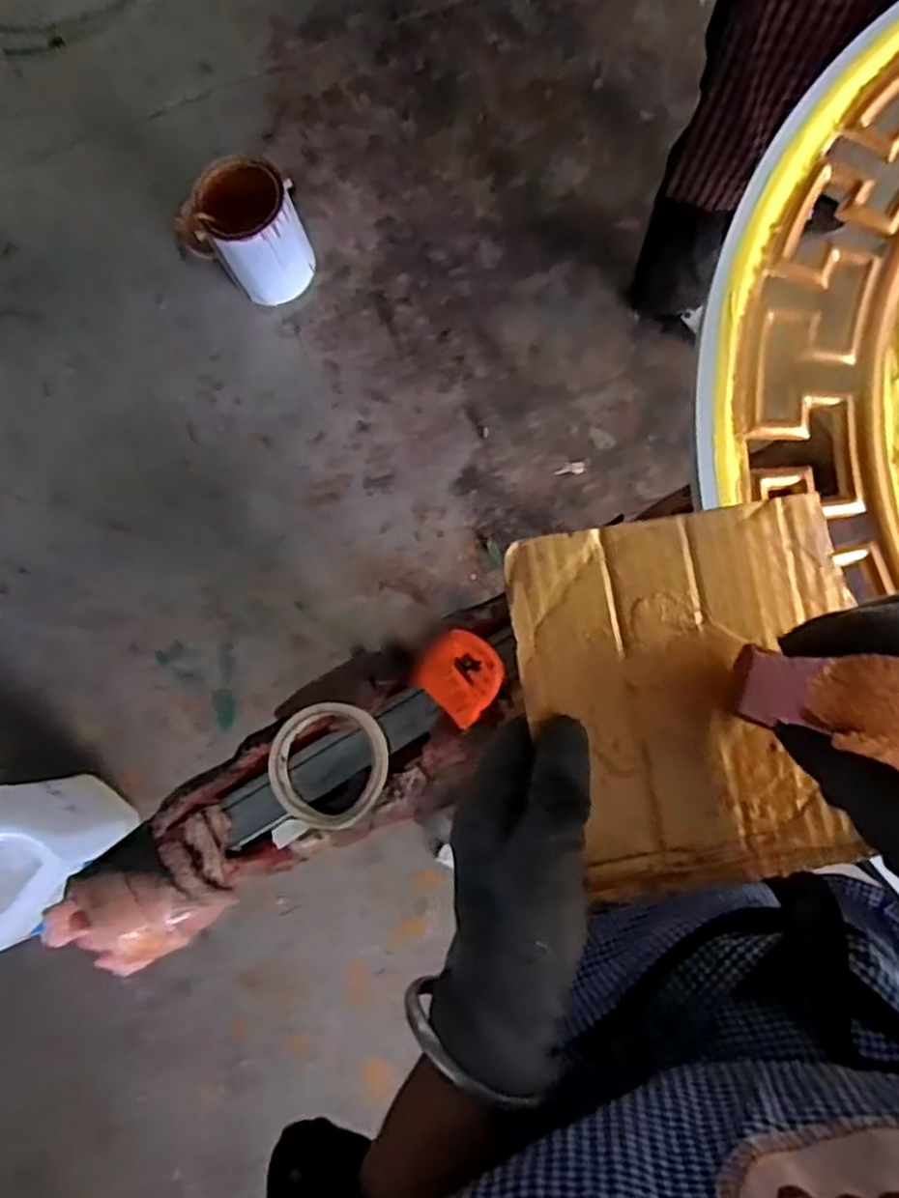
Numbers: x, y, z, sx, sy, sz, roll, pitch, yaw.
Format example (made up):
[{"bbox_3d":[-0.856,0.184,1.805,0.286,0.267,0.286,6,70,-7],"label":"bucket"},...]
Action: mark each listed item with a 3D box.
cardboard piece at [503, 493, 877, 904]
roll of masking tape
[{"bbox_3d":[0.107,0.043,0.320,0.143,0.007,0.158,-9,85,-3],"label":"cardboard piece"},{"bbox_3d":[-0.090,0.126,0.556,0.089,0.023,0.093,-1,81,5],"label":"roll of masking tape"}]

